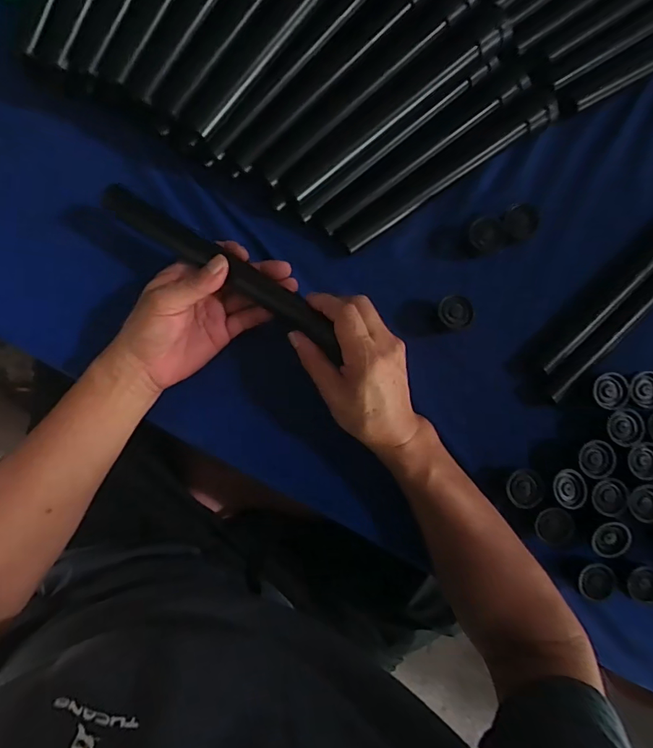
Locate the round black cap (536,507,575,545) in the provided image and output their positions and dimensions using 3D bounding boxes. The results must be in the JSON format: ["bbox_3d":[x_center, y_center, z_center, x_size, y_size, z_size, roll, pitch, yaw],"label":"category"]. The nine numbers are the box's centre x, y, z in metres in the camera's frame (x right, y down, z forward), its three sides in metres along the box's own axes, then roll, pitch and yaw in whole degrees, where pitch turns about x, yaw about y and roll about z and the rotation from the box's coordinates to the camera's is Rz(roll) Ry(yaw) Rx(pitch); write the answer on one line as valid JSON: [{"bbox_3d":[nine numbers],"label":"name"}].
[{"bbox_3d":[0.209,0.140,0.414,0.033,0.009,0.037,-24,89,-4],"label":"round black cap"}]

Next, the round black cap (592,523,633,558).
[{"bbox_3d":[0.263,0.153,0.414,0.032,0.011,0.033,0,88,-4],"label":"round black cap"}]

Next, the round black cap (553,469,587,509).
[{"bbox_3d":[0.223,0.105,0.412,0.029,0.006,0.034,1,88,-4],"label":"round black cap"}]

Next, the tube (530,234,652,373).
[{"bbox_3d":[0.276,-0.079,0.433,0.195,0.029,0.025,-44,91,-4],"label":"tube"}]

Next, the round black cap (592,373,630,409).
[{"bbox_3d":[0.268,0.016,0.425,0.027,0.014,0.034,-11,88,-4],"label":"round black cap"}]

